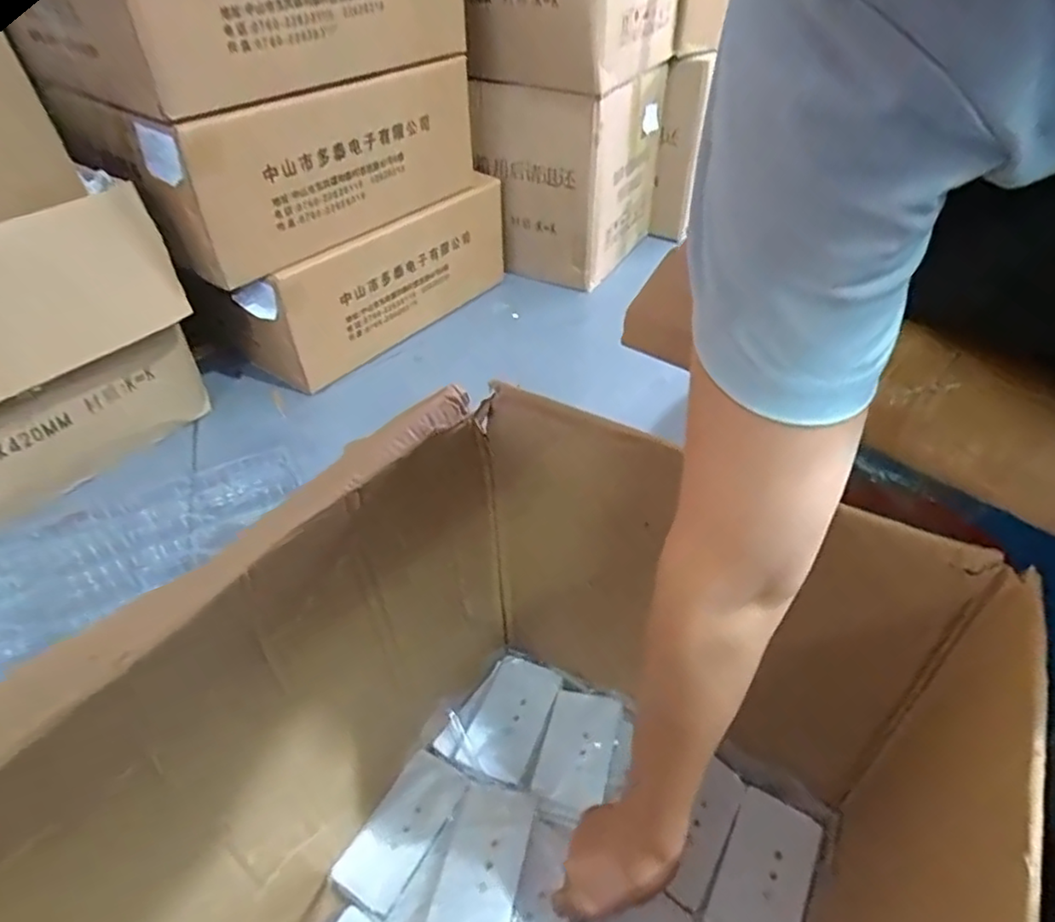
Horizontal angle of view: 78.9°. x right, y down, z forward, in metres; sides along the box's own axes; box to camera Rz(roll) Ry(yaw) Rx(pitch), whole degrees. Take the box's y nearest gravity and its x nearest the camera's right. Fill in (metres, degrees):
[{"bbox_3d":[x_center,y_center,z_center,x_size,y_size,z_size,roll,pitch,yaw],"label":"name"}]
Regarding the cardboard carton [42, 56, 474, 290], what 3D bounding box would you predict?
[{"bbox_3d":[-0.395,-0.543,1.148,0.301,0.242,0.660,25,47,27],"label":"cardboard carton"}]

